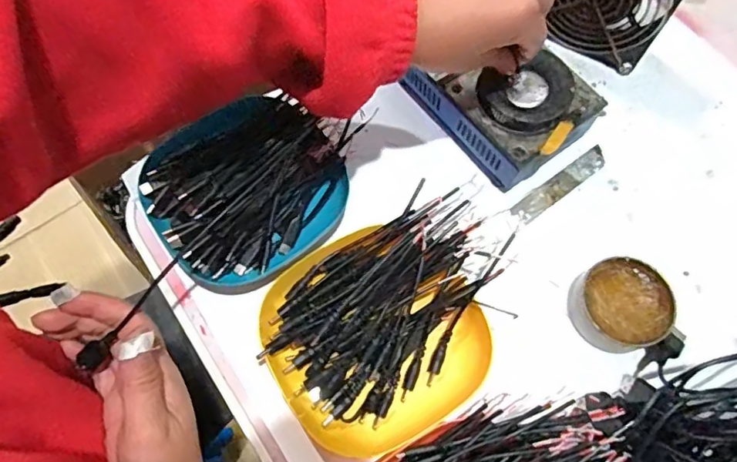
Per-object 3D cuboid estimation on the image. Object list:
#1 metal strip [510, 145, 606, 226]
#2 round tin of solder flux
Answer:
[{"bbox_3d":[0.155,-0.038,0.433,0.096,0.004,0.018,-35,72,-12],"label":"metal strip"},{"bbox_3d":[0.180,0.052,0.385,0.062,0.025,0.061,-1,68,1],"label":"round tin of solder flux"}]

